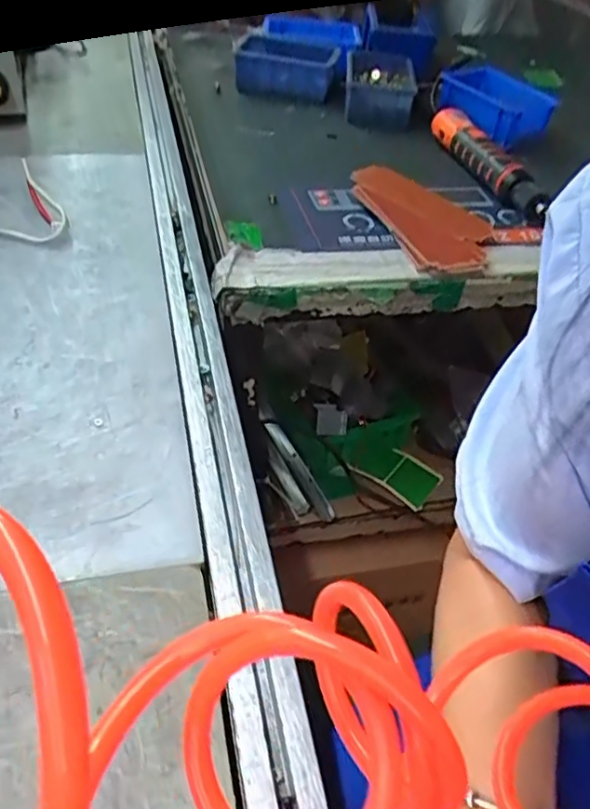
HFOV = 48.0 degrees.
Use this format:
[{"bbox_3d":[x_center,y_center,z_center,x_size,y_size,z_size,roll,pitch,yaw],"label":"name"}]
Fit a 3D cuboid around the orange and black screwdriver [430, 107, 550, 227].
[{"bbox_3d":[0.230,-0.293,0.793,0.050,0.038,0.228,-9,47,-16],"label":"orange and black screwdriver"}]

